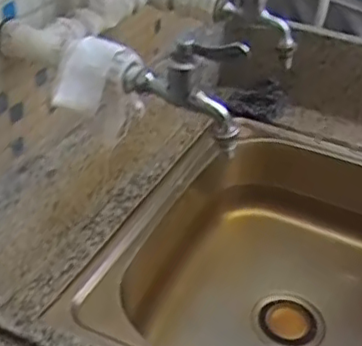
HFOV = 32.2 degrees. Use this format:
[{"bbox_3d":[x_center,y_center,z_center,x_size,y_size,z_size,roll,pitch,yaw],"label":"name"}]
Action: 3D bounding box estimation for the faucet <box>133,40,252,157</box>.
[{"bbox_3d":[0.004,-0.070,0.514,0.094,0.109,0.036,17,37,15],"label":"faucet"}]

